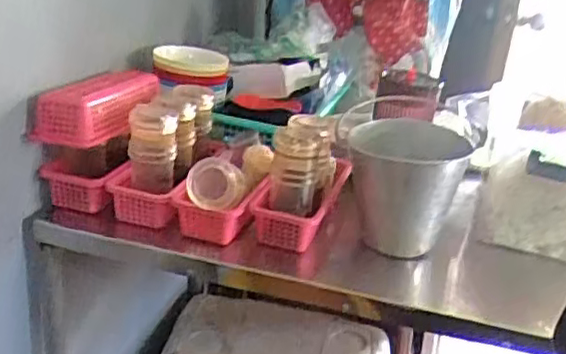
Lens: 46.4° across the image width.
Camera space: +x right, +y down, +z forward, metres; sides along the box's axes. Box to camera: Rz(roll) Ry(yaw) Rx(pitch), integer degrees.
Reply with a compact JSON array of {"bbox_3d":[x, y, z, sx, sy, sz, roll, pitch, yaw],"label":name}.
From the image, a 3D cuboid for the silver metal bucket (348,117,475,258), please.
[{"bbox_3d":[0.148,0.018,0.806,0.135,0.150,0.133,6,22,-2],"label":"silver metal bucket"}]

